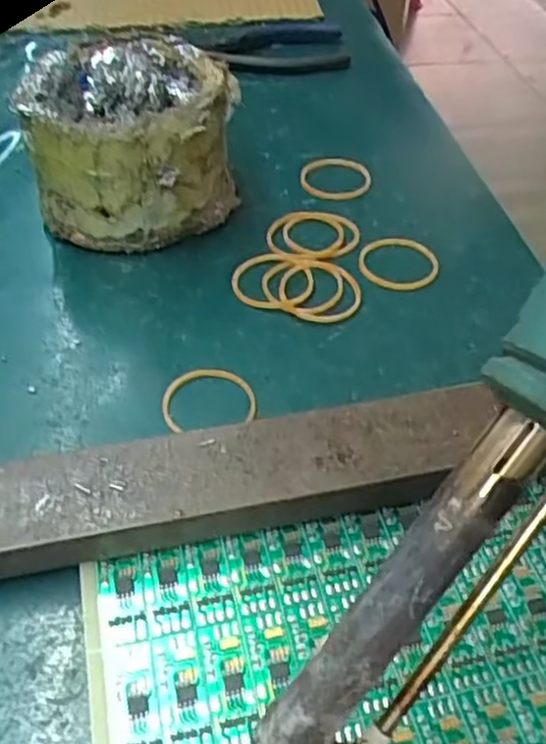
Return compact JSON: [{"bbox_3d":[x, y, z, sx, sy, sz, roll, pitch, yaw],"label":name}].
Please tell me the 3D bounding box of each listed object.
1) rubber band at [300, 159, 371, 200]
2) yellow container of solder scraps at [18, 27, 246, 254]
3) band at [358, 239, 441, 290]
[{"bbox_3d":[0.030,-0.094,0.345,0.033,0.004,0.036,-1,46,1],"label":"rubber band"},{"bbox_3d":[-0.057,-0.099,0.308,0.080,0.067,0.078,2,46,3],"label":"yellow container of solder scraps"},{"bbox_3d":[0.052,-0.047,0.301,0.033,0.004,0.032,-1,46,1],"label":"band"}]

